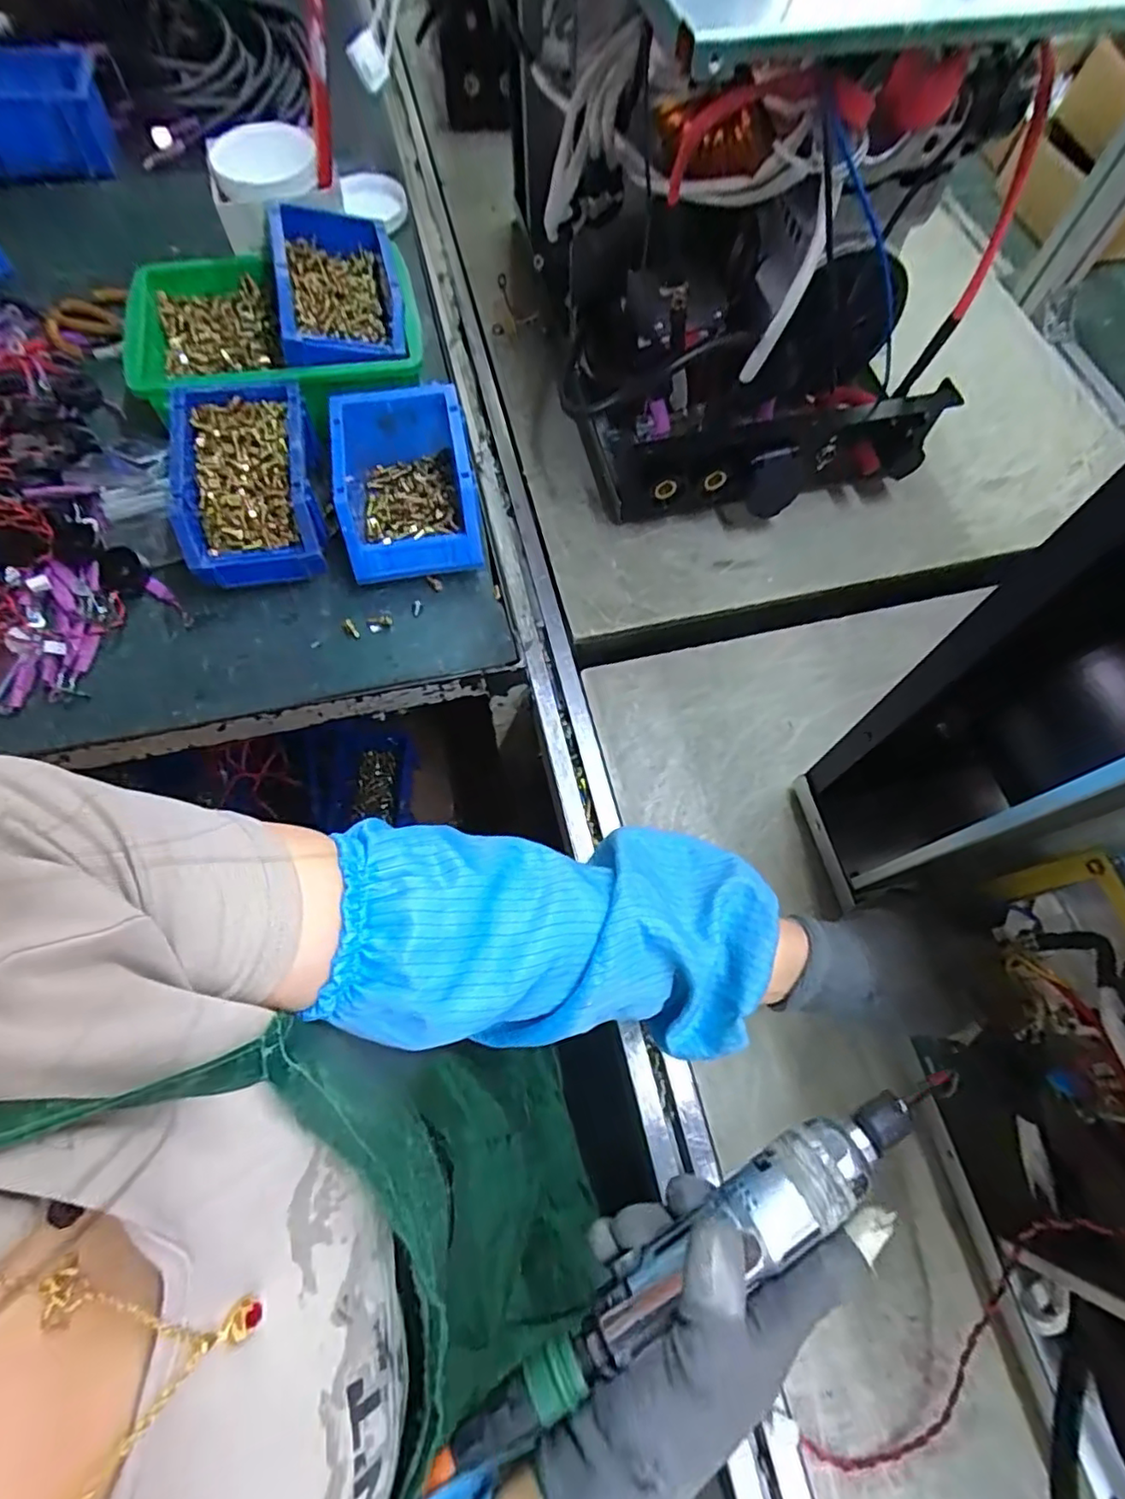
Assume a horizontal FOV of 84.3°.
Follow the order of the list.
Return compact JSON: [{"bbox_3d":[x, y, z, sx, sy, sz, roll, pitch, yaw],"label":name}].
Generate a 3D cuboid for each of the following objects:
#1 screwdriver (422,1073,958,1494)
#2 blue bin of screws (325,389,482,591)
[{"bbox_3d":[0.068,0.237,0.284,0.277,0.030,0.038,-28,71,-12],"label":"screwdriver"},{"bbox_3d":[-0.134,-0.229,0.535,0.113,0.064,0.159,-10,68,-5],"label":"blue bin of screws"}]

